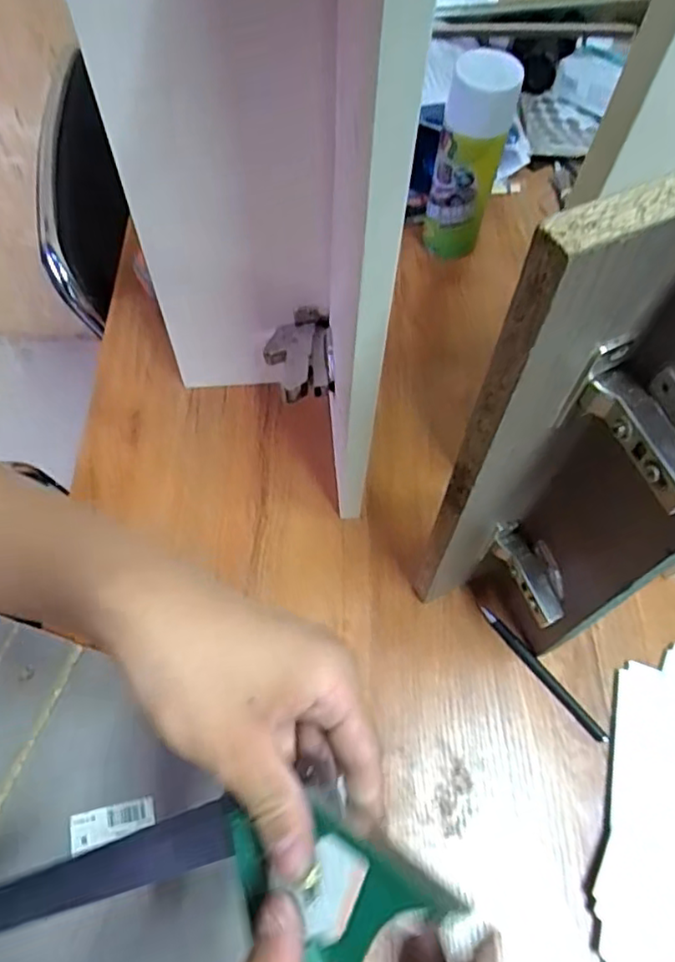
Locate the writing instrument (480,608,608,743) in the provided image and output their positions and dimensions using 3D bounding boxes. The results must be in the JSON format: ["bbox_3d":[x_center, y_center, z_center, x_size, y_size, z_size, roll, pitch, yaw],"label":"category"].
[{"bbox_3d":[0.170,0.159,0.531,0.011,0.006,0.135,-37,71,-19],"label":"writing instrument"}]

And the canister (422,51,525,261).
[{"bbox_3d":[0.141,-0.337,0.690,0.066,0.203,0.076,15,64,5],"label":"canister"}]

